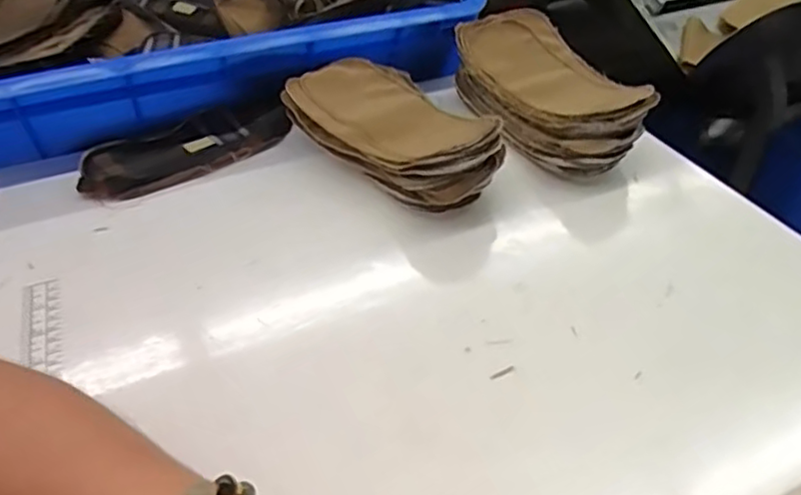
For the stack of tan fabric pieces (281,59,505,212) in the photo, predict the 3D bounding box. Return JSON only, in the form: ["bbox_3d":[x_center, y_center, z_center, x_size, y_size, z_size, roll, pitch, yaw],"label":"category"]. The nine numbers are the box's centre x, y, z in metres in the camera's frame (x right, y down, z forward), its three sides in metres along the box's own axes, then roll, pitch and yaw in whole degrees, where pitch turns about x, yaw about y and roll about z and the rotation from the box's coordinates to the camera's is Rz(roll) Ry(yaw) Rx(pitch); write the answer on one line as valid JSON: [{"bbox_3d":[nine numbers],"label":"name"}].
[{"bbox_3d":[-0.001,-0.097,0.523,0.102,0.047,0.192,-32,49,-31],"label":"stack of tan fabric pieces"}]

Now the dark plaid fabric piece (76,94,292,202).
[{"bbox_3d":[-0.184,-0.088,0.556,0.179,0.021,0.079,-27,46,-28],"label":"dark plaid fabric piece"}]

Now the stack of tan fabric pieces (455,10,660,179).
[{"bbox_3d":[0.128,-0.137,0.568,0.106,0.062,0.200,-17,42,-18],"label":"stack of tan fabric pieces"}]

